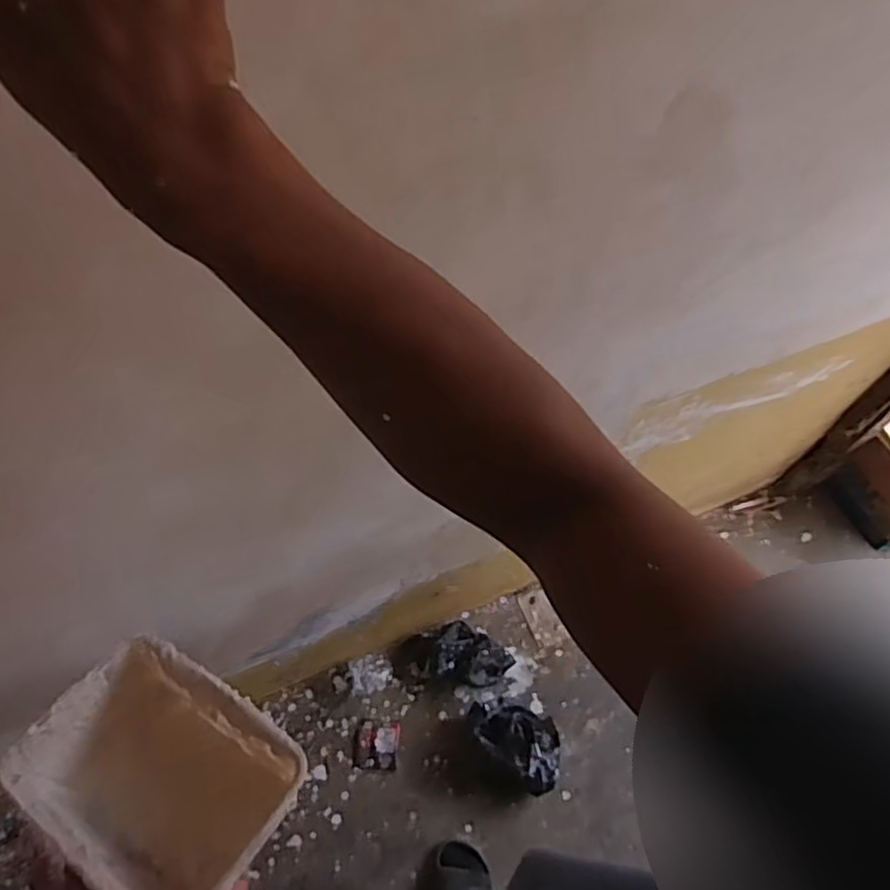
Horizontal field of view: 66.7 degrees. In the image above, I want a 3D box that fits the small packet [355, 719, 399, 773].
[{"bbox_3d":[-0.135,0.599,1.348,0.082,0.008,0.089,4,60,0],"label":"small packet"}]

